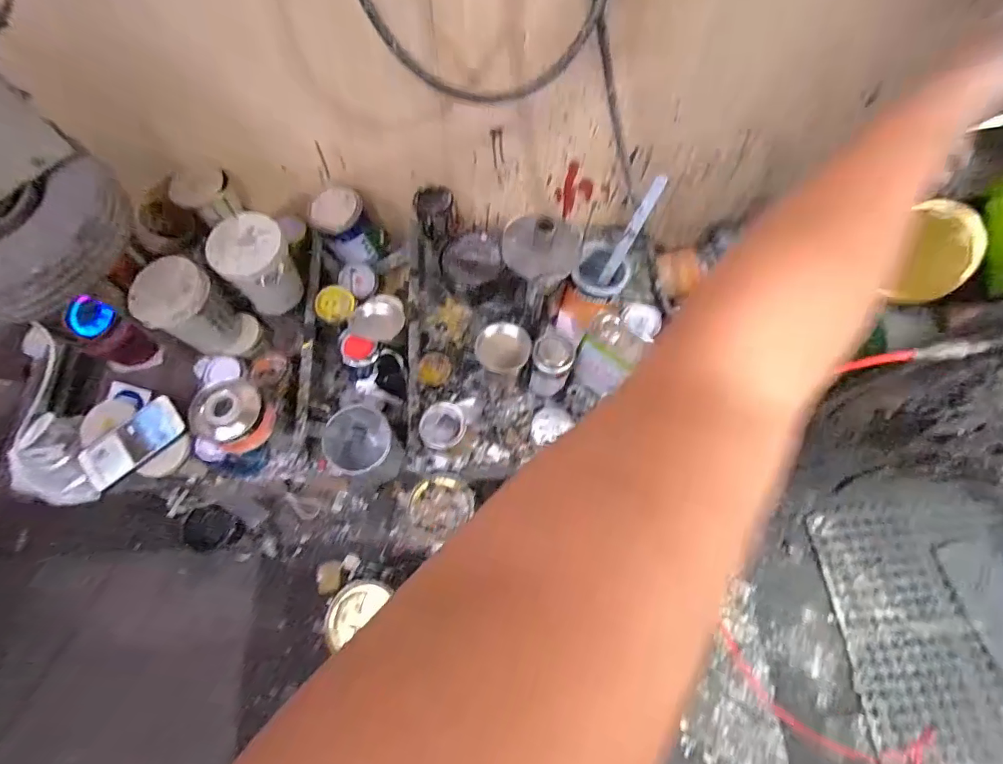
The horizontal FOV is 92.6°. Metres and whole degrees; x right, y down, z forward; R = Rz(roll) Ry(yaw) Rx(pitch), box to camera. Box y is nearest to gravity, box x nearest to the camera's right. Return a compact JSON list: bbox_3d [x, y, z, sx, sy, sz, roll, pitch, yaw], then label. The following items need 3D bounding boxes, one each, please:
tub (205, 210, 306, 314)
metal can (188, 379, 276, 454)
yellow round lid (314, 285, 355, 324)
[{"bbox_3d":[-0.391,-0.193,0.775,0.109,0.128,0.117,0,68,1],"label":"tub"},{"bbox_3d":[-0.409,0.055,0.743,0.104,0.083,0.099,0,68,1],"label":"metal can"},{"bbox_3d":[-0.296,-0.138,0.847,0.070,0.009,0.064,0,103,1],"label":"yellow round lid"}]

